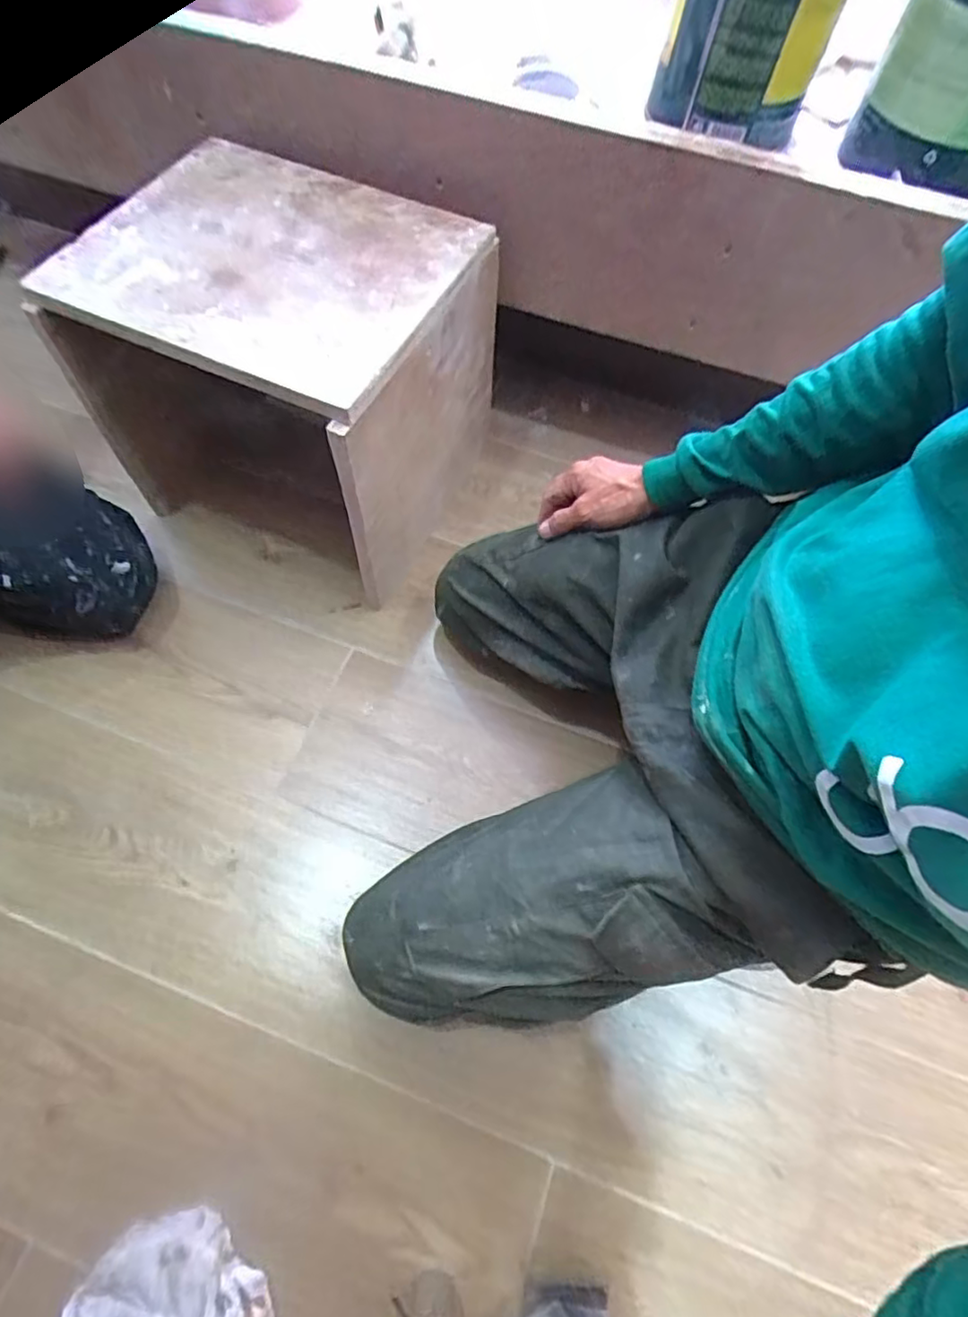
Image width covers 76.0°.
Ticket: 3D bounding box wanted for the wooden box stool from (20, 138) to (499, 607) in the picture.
[{"bbox_3d":[-0.218,-0.331,0.765,0.361,0.345,0.326,23,65,9],"label":"wooden box stool"}]

